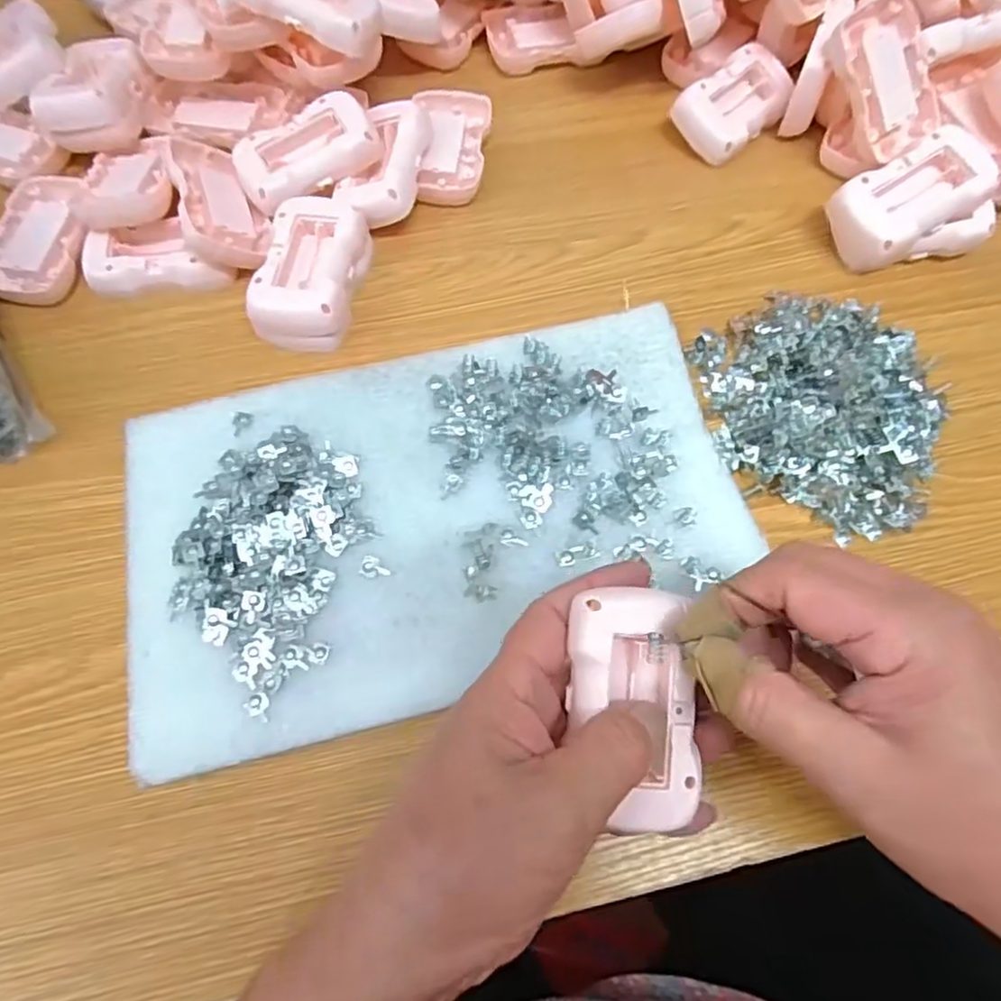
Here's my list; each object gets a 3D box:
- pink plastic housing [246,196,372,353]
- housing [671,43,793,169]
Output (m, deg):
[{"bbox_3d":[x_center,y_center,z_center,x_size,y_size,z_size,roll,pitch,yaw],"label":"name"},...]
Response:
[{"bbox_3d":[-0.107,-0.131,0.367,0.048,0.034,0.085,10,68,4],"label":"pink plastic housing"},{"bbox_3d":[0.157,-0.266,0.428,0.083,0.022,0.052,-41,98,-15],"label":"housing"}]

